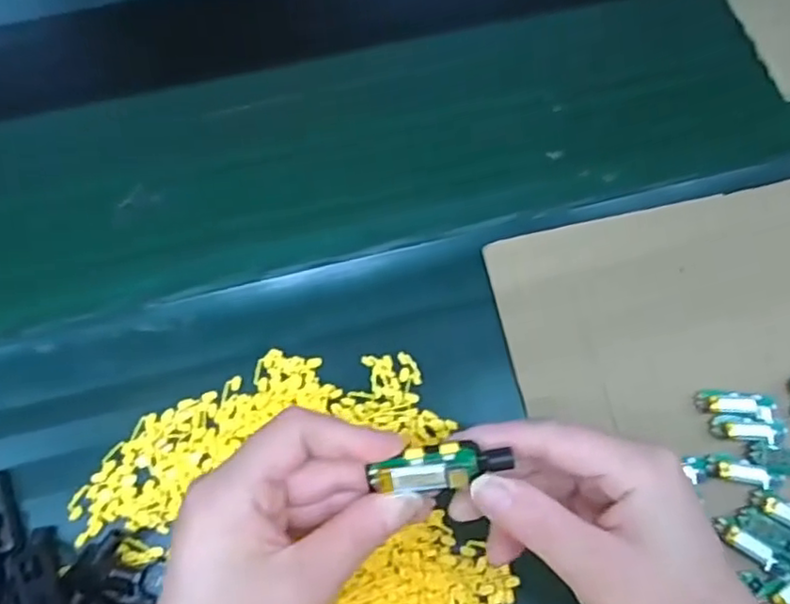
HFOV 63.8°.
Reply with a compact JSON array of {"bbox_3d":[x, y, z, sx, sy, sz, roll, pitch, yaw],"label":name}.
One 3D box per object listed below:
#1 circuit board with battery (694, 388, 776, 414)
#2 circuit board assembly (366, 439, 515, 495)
[{"bbox_3d":[0.195,0.057,0.360,0.046,0.007,0.013,4,75,1],"label":"circuit board with battery"},{"bbox_3d":[0.018,0.065,0.250,0.052,0.007,0.017,-8,73,-2],"label":"circuit board assembly"}]

